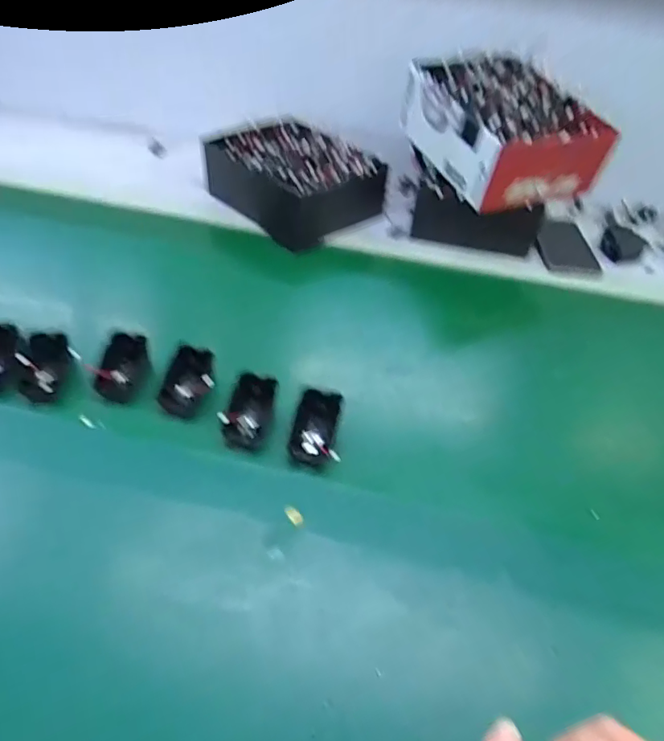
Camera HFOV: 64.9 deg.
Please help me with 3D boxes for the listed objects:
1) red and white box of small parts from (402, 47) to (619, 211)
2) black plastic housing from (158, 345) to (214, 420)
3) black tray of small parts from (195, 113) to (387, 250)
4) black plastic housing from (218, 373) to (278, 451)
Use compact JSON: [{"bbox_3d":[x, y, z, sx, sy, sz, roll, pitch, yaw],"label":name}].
[{"bbox_3d":[0.236,-0.343,0.725,0.191,0.114,0.225,-16,50,-17],"label":"red and white box of small parts"},{"bbox_3d":[-0.146,0.010,0.527,0.041,0.032,0.062,12,47,8],"label":"black plastic housing"},{"bbox_3d":[-0.058,-0.296,0.793,0.223,0.081,0.174,37,55,27],"label":"black tray of small parts"},{"bbox_3d":[-0.082,0.039,0.506,0.042,0.034,0.063,12,47,8],"label":"black plastic housing"}]

